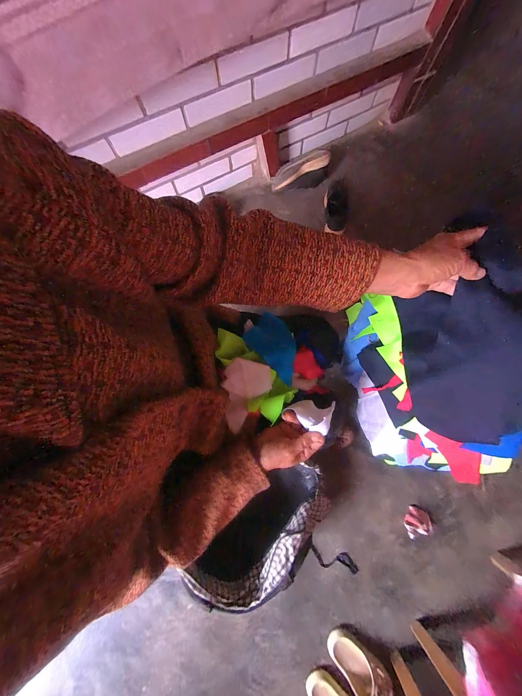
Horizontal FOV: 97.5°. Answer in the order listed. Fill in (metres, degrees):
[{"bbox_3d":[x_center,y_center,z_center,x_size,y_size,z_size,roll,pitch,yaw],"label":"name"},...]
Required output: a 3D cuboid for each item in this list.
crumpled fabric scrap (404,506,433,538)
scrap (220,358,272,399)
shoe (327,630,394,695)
[{"bbox_3d":[0.531,0.585,0.775,0.091,0.028,0.083,0,79,0],"label":"crumpled fabric scrap"},{"bbox_3d":[-0.023,0.056,0.406,0.082,0.018,0.063,14,79,3],"label":"scrap"},{"bbox_3d":[0.299,0.966,0.689,0.199,0.055,0.097,35,81,19],"label":"shoe"}]

